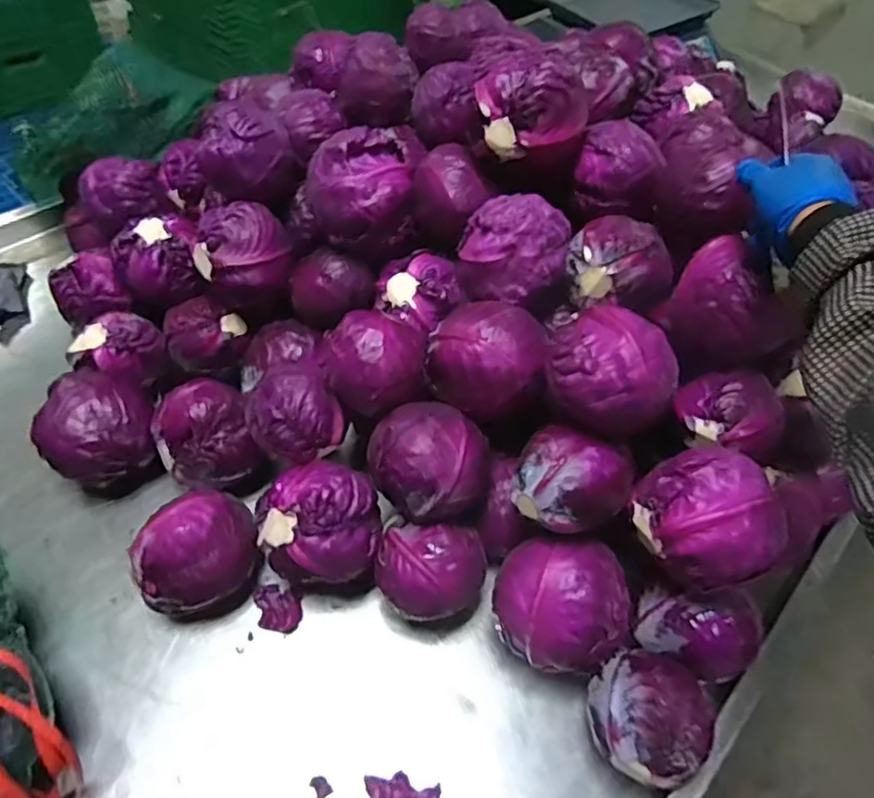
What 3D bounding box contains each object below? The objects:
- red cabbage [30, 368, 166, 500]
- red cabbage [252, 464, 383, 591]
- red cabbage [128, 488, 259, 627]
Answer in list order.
[{"bbox_3d":[-0.380,0.038,0.669,0.120,0.120,0.114,-34,61,-26],"label":"red cabbage"},{"bbox_3d":[-0.114,0.136,0.588,0.112,0.130,0.106,-21,56,-21],"label":"red cabbage"},{"bbox_3d":[-0.233,0.157,0.585,0.096,0.109,0.115,22,54,14],"label":"red cabbage"}]

